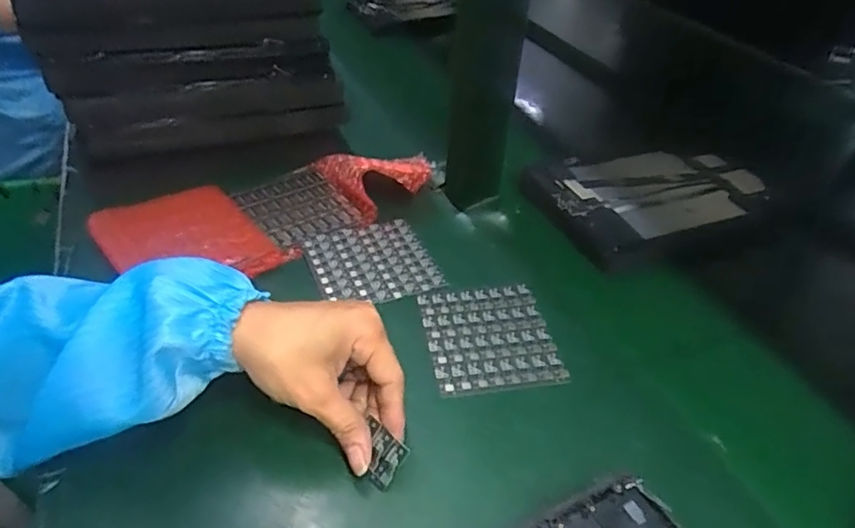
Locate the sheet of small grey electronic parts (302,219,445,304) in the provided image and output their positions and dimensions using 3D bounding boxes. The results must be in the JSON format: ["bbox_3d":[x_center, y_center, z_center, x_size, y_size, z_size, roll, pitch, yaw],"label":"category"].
[{"bbox_3d":[-0.049,-0.002,0.490,0.097,0.004,0.095,-14,46,-19],"label":"sheet of small grey electronic parts"}]

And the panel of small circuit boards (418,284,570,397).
[{"bbox_3d":[0.047,0.054,0.433,0.092,0.004,0.099,-6,42,-8],"label":"panel of small circuit boards"}]

